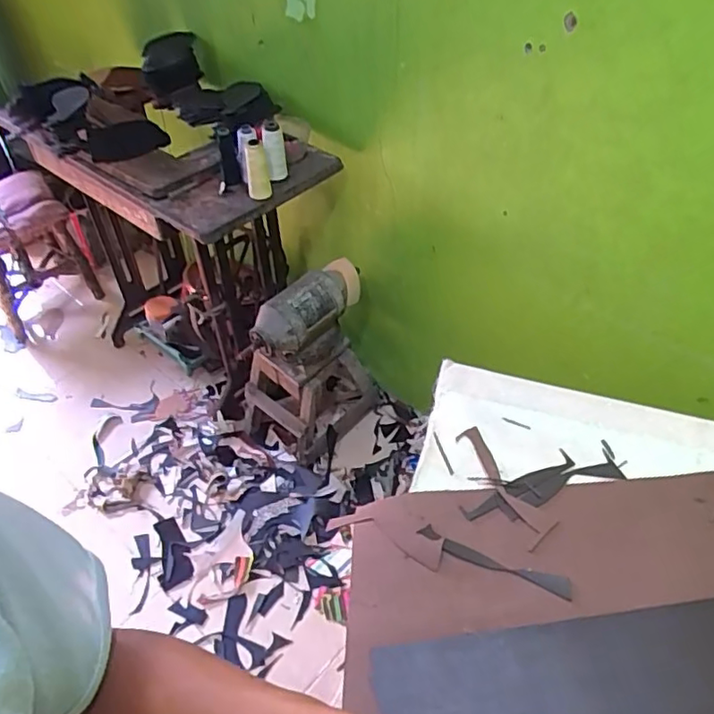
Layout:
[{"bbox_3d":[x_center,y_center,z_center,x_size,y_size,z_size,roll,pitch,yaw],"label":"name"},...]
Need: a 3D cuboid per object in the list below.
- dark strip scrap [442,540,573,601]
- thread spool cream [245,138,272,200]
[{"bbox_3d":[0.160,0.224,0.642,0.138,0.005,0.022,16,48,19],"label":"dark strip scrap"},{"bbox_3d":[-0.197,-0.360,1.178,0.043,0.117,0.043,-12,46,-10],"label":"thread spool cream"}]

